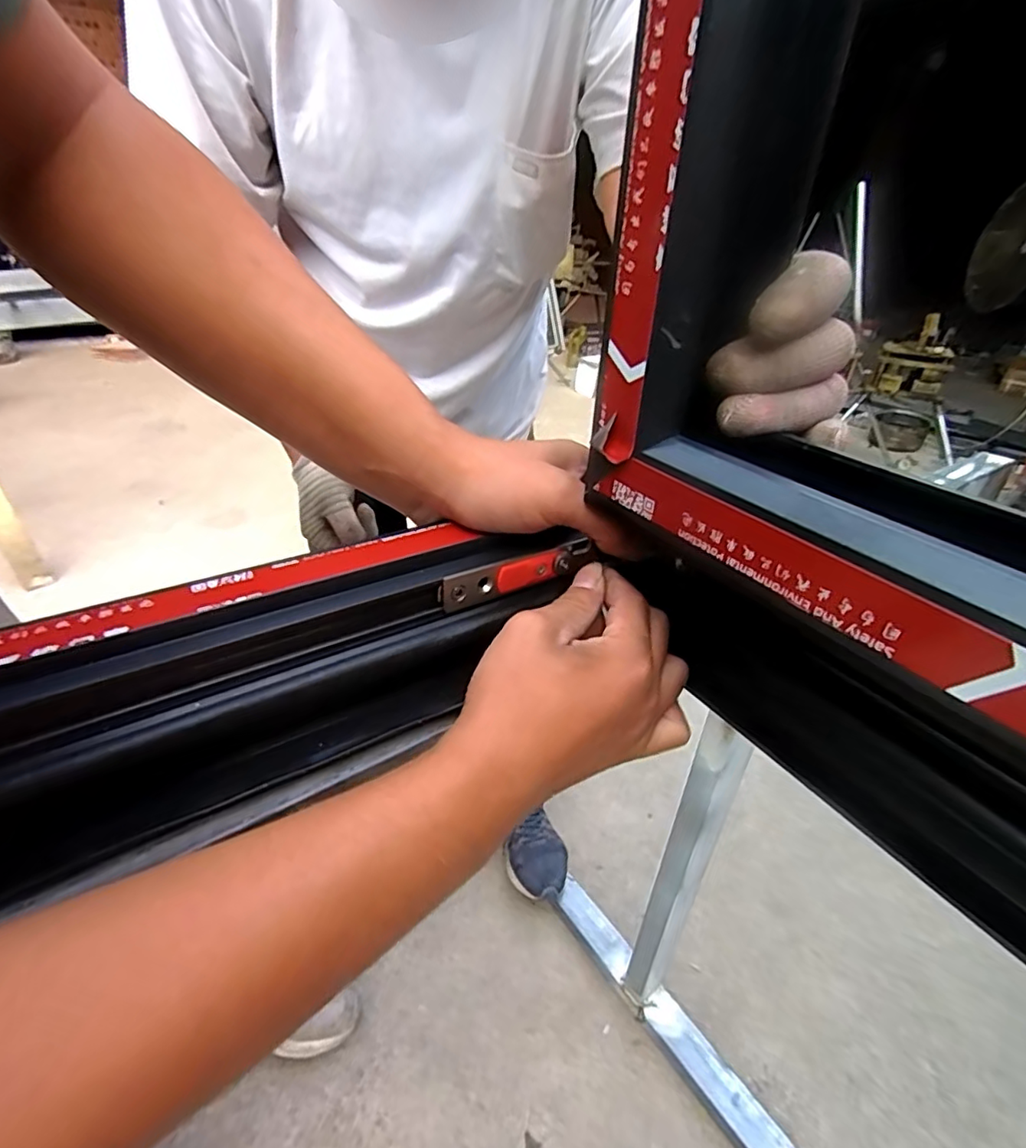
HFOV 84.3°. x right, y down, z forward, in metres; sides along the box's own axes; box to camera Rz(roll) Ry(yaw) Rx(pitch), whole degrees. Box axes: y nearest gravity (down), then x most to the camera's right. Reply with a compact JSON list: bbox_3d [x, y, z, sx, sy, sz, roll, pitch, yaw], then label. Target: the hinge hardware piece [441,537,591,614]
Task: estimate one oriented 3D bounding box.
[{"bbox_3d":[0.002,0.000,0.304,0.086,0.019,0.006,-18,37,-24],"label":"hinge hardware piece"}]

